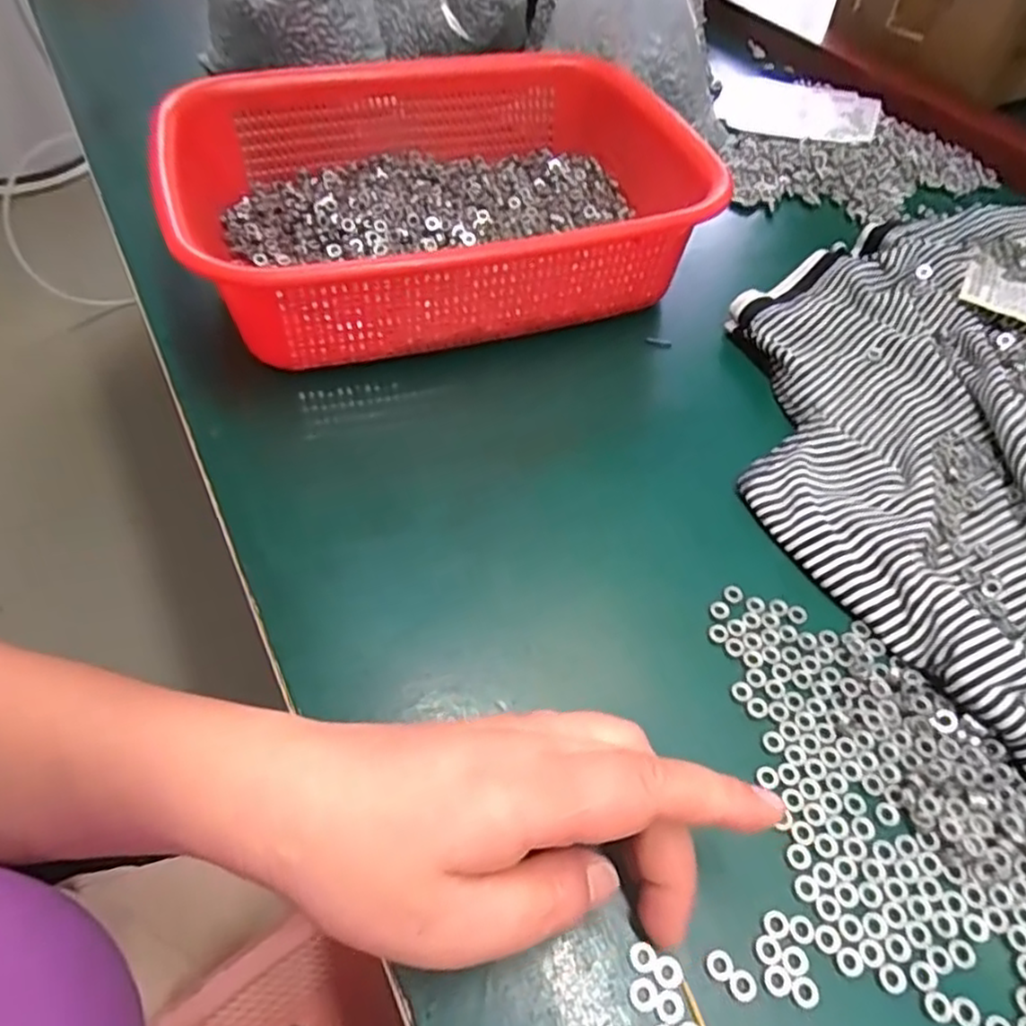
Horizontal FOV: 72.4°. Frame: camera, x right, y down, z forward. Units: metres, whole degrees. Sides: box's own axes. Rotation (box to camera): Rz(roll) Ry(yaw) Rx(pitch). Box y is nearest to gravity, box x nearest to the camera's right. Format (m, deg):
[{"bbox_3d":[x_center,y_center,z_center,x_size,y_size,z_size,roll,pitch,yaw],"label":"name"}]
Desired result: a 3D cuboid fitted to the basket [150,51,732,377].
[{"bbox_3d":[-0.032,-0.177,0.407,0.289,0.083,0.204,-15,55,-11],"label":"basket"}]

